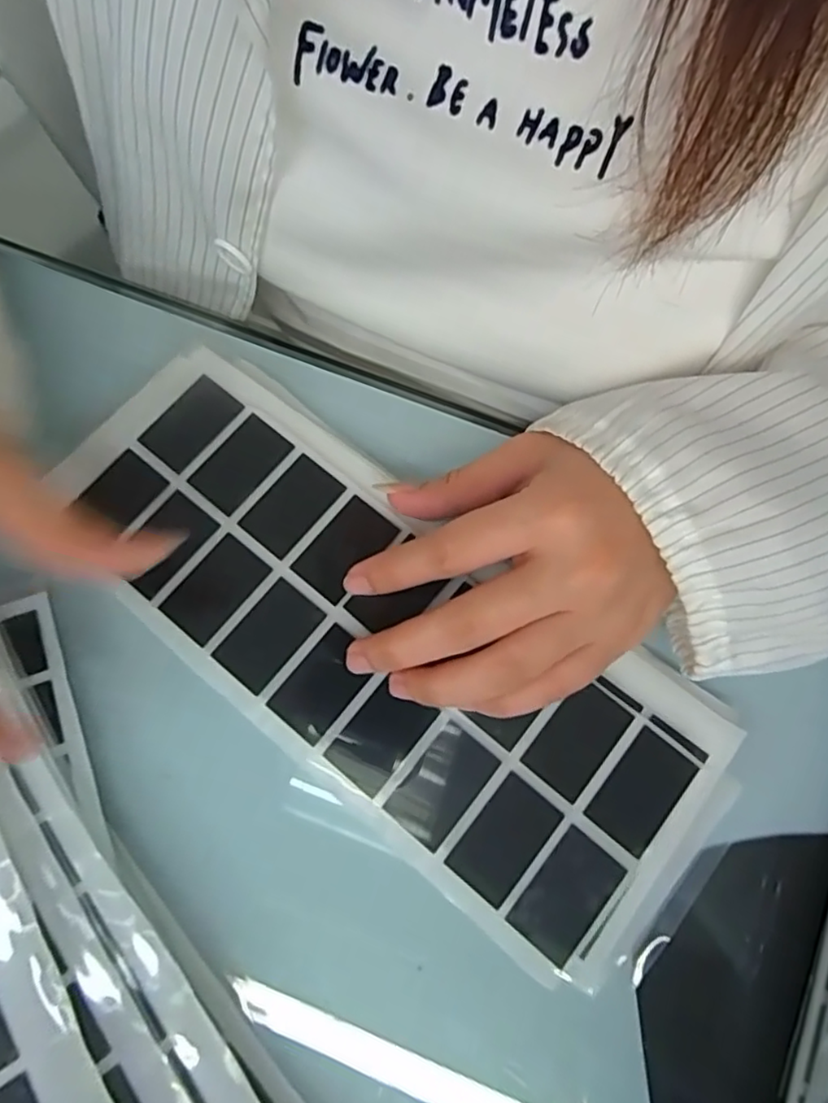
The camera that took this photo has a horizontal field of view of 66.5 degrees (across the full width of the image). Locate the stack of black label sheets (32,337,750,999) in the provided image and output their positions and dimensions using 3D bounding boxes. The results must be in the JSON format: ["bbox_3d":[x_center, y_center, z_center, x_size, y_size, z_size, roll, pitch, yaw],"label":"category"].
[{"bbox_3d":[-0.015,0.028,0.248,0.278,0.008,0.112,40,79,9],"label":"stack of black label sheets"}]

